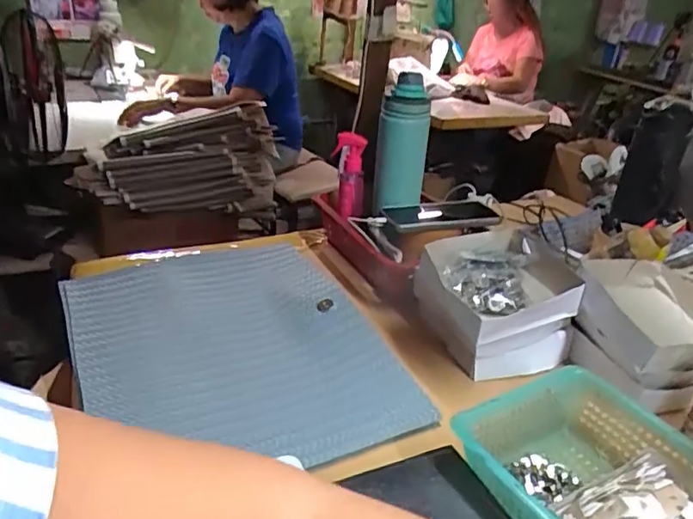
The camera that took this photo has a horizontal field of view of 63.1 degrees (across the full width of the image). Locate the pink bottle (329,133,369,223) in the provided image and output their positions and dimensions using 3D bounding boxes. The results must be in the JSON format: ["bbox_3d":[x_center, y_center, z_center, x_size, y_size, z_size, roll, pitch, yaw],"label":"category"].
[{"bbox_3d":[0.000,-0.119,0.862,0.051,0.152,0.046,14,46,16],"label":"pink bottle"}]

